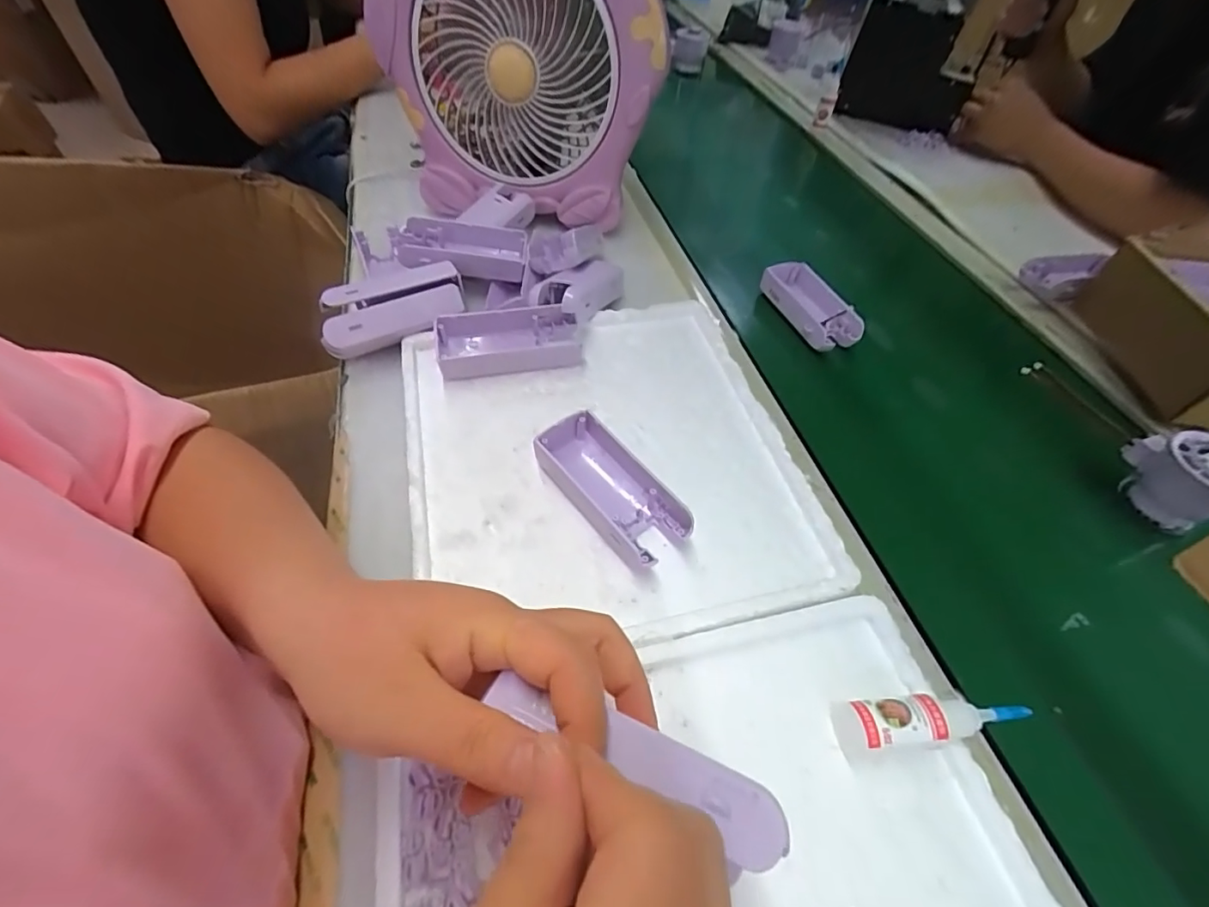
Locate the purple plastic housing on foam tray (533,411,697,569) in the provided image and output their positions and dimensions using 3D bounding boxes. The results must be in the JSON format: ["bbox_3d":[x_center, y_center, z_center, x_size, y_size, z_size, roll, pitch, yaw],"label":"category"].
[{"bbox_3d":[0.004,0.022,0.331,0.050,0.030,0.105,-29,61,-24],"label":"purple plastic housing on foam tray"}]

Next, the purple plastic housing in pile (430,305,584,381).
[{"bbox_3d":[-0.074,-0.084,0.408,0.109,0.033,0.042,-5,54,-9],"label":"purple plastic housing in pile"}]

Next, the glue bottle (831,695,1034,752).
[{"bbox_3d":[0.158,0.130,0.255,0.084,0.028,0.021,0,54,-5],"label":"glue bottle"}]

